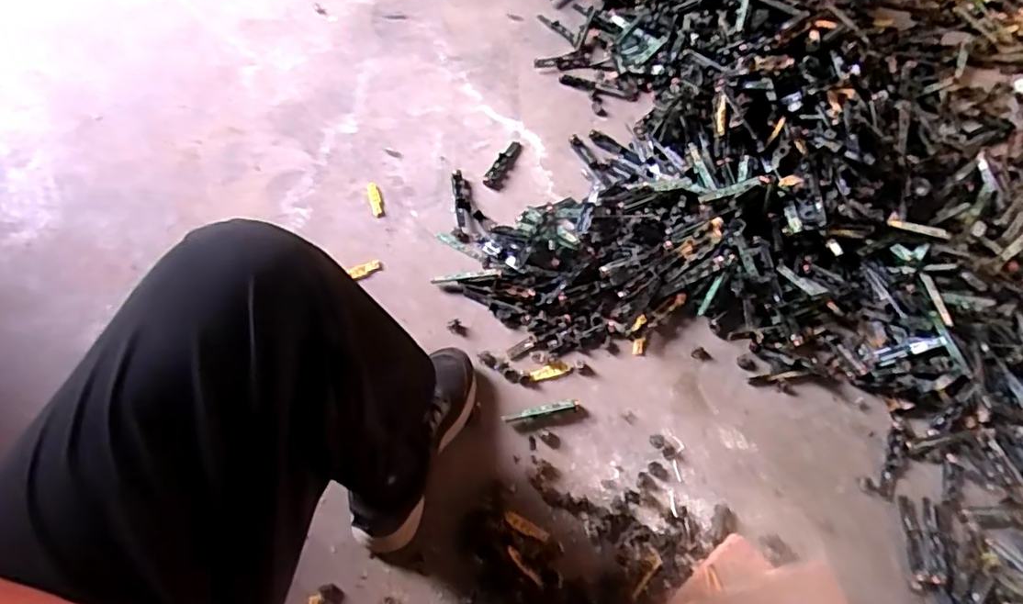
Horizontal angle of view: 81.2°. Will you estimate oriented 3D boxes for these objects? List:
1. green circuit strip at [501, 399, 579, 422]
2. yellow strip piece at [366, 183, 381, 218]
[{"bbox_3d":[0.041,0.148,0.813,0.108,0.009,0.012,-11,66,-10],"label":"green circuit strip"},{"bbox_3d":[-0.219,-0.165,0.952,0.018,0.006,0.065,-14,67,-11],"label":"yellow strip piece"}]

